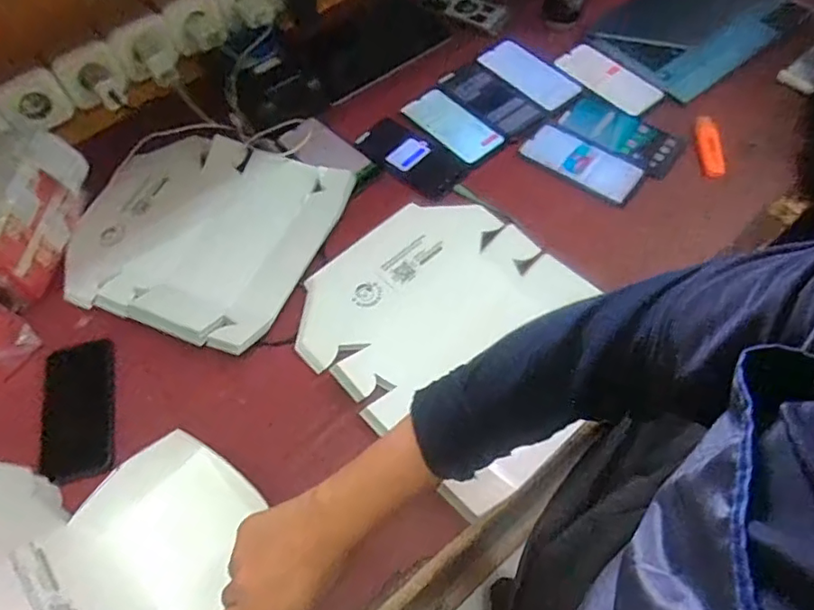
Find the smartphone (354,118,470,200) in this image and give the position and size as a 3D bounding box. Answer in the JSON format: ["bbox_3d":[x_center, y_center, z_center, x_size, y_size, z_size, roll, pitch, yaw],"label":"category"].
[{"bbox_3d":[0.004,-0.212,0.809,0.162,0.013,0.080,37,68,23],"label":"smartphone"}]

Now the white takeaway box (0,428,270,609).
[{"bbox_3d":[-0.192,0.198,0.434,0.139,0.170,0.269,-37,63,-17],"label":"white takeaway box"}]

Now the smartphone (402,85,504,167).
[{"bbox_3d":[0.066,-0.265,0.834,0.073,0.009,0.153,-42,71,-11],"label":"smartphone"}]

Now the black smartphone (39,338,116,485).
[{"bbox_3d":[-0.373,0.117,0.642,0.088,0.011,0.164,-16,59,-5],"label":"black smartphone"}]

